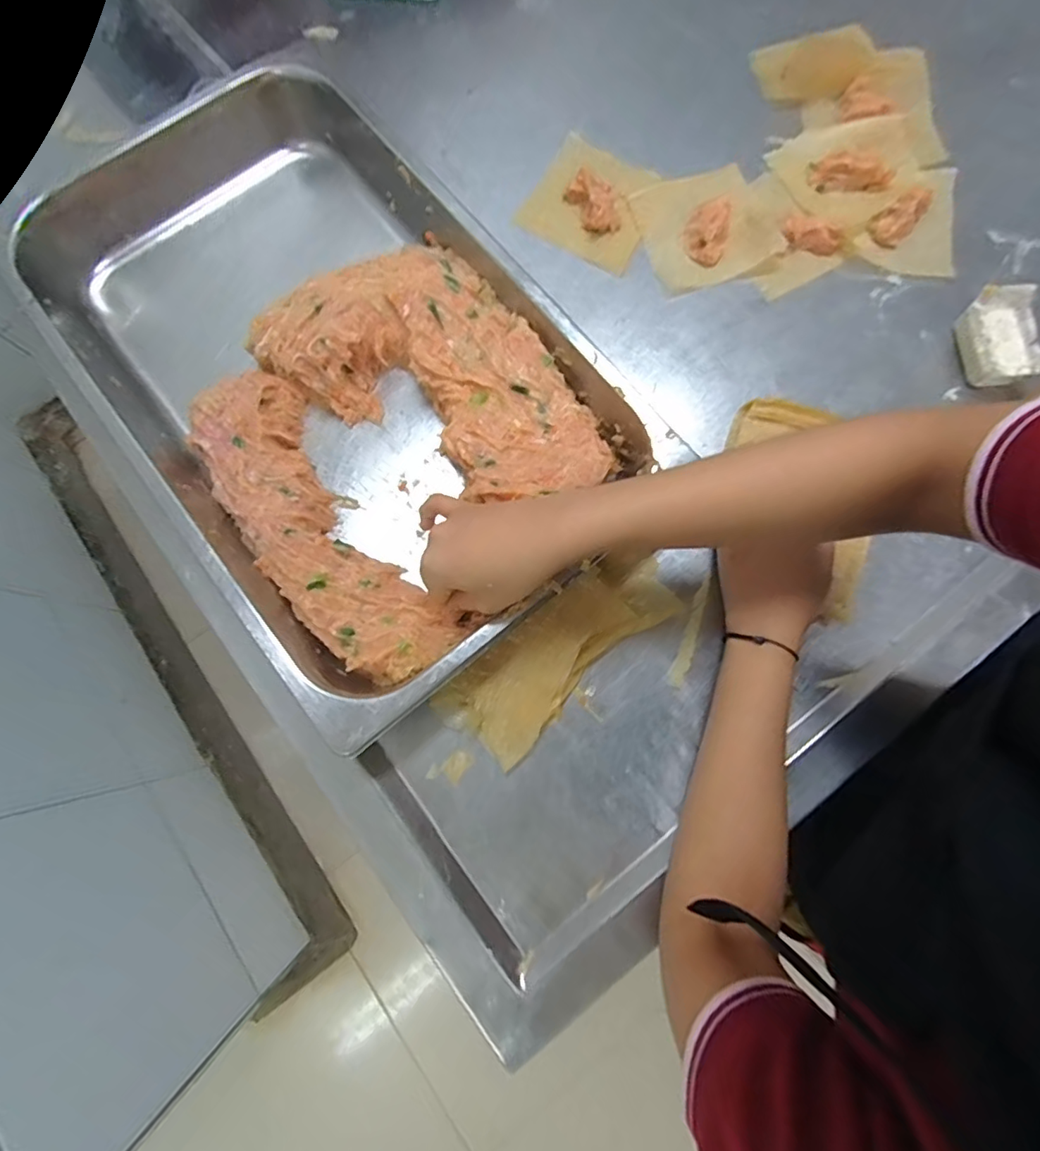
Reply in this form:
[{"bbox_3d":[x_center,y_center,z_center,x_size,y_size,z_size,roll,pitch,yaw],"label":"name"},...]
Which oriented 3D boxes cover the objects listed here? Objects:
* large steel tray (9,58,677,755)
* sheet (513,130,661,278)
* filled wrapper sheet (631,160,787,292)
[{"bbox_3d":[-0.149,-0.167,0.447,0.312,0.083,0.510,-38,81,-6],"label":"large steel tray"},{"bbox_3d":[0.070,-0.355,0.510,0.113,0.014,0.111,31,81,6],"label":"sheet"},{"bbox_3d":[0.172,-0.324,0.499,0.114,0.019,0.114,-16,80,-2],"label":"filled wrapper sheet"}]

